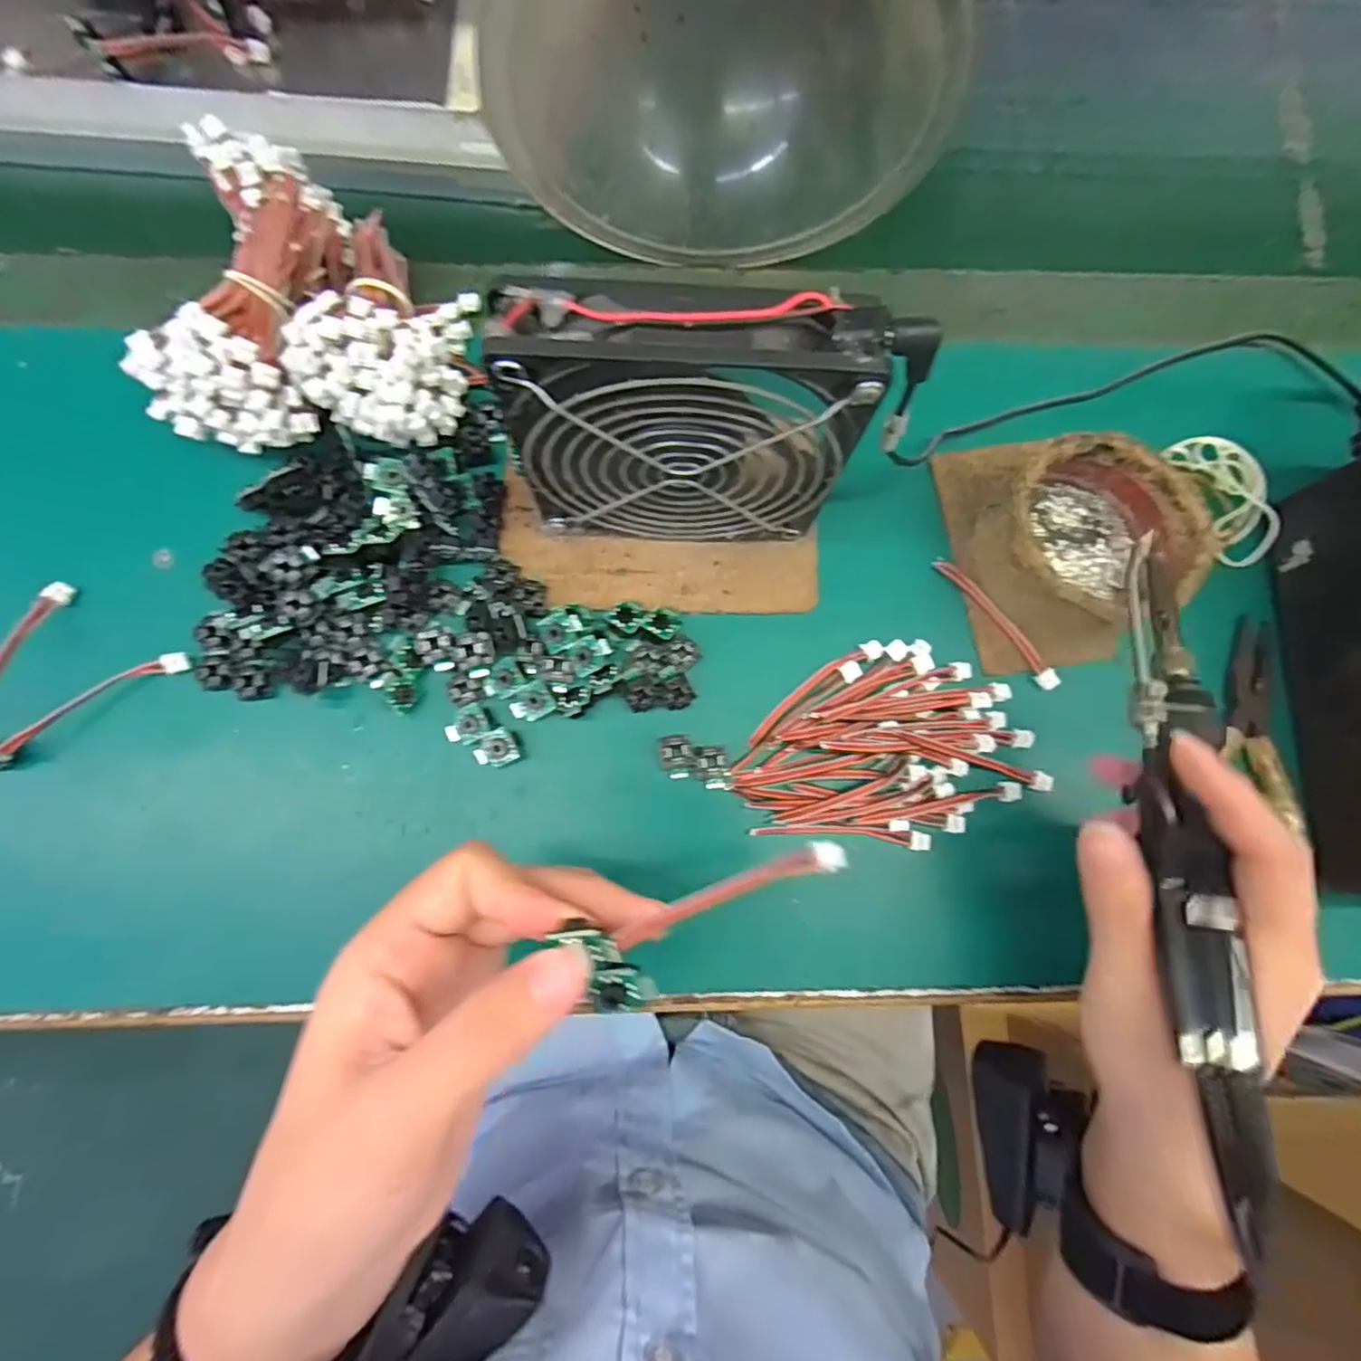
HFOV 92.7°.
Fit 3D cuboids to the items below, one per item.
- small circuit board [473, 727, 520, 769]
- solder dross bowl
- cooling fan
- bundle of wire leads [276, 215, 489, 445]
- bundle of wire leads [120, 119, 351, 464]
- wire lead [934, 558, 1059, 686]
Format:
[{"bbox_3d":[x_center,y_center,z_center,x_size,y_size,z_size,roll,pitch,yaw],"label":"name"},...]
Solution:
[{"bbox_3d":[-0.078,0.029,0.272,0.019,0.007,0.015,-26,82,-6],"label":"small circuit board"},{"bbox_3d":[0.178,-0.064,0.285,0.080,0.044,0.078,0,80,-2],"label":"solder dross bowl"},{"bbox_3d":[0.005,-0.087,0.240,0.122,0.129,0.029,3,80,-2],"label":"cooling fan"},{"bbox_3d":[-0.122,-0.157,0.280,0.063,0.037,0.097,9,80,-1],"label":"bundle of wire leads"},{"bbox_3d":[-0.184,-0.168,0.276,0.059,0.042,0.129,7,80,-1],"label":"bundle of wire leads"},{"bbox_3d":[0.144,-0.027,0.296,0.008,0.007,0.076,-39,84,-8],"label":"wire lead"}]

